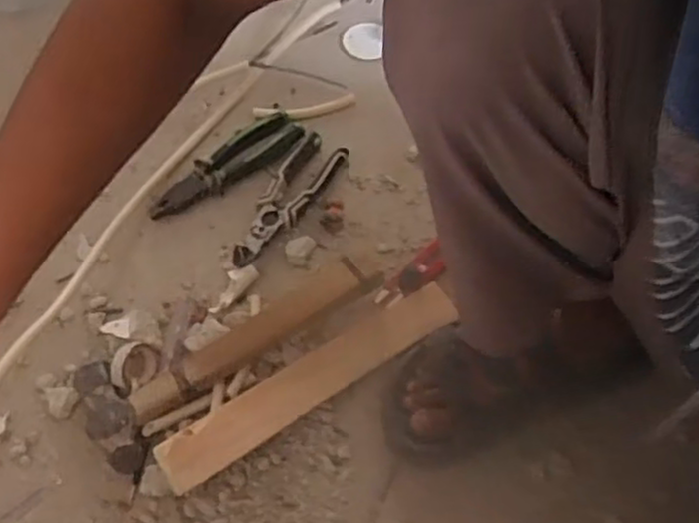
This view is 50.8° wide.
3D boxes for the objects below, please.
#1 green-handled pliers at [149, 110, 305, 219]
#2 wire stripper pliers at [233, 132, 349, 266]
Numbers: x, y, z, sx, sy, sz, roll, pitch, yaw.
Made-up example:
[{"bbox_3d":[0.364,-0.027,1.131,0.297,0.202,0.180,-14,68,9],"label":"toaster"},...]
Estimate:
[{"bbox_3d":[-0.133,-0.103,0.817,0.060,0.018,0.187,40,68,20],"label":"green-handled pliers"},{"bbox_3d":[-0.070,-0.069,0.785,0.052,0.027,0.187,26,64,14],"label":"wire stripper pliers"}]

